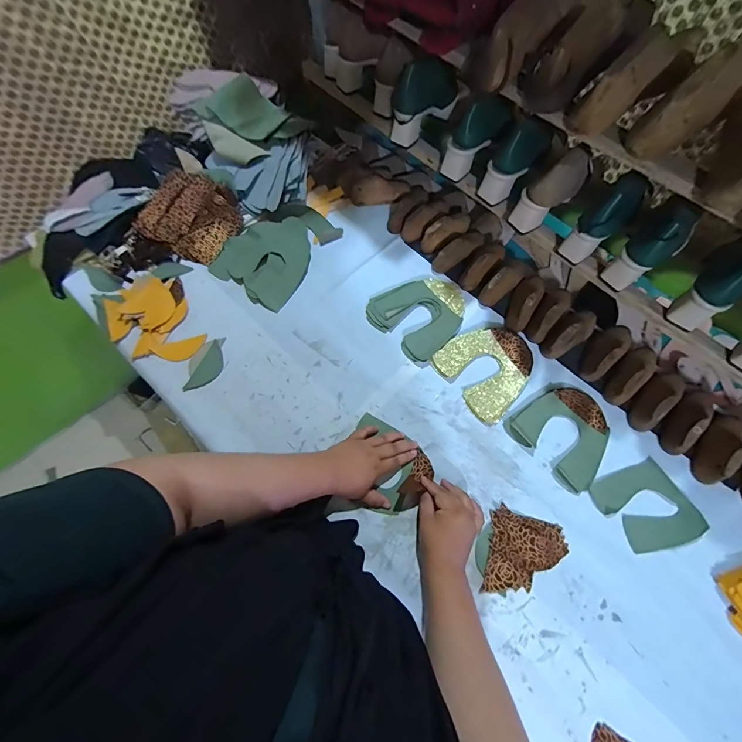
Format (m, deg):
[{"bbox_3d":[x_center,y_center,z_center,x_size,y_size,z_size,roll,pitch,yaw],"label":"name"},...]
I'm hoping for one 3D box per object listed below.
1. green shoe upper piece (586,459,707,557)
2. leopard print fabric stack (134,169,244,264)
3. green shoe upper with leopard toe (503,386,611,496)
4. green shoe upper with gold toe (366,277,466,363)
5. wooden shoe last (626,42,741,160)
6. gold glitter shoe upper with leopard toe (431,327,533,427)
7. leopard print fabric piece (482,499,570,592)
[{"bbox_3d":[0.440,0.218,0.560,0.133,0.018,0.121,-22,69,-7],"label":"green shoe upper piece"},{"bbox_3d":[-0.386,-0.336,0.758,0.174,0.069,0.162,23,70,10],"label":"leopard print fabric stack"},{"bbox_3d":[0.341,0.102,0.614,0.157,0.007,0.154,-40,73,-14],"label":"green shoe upper with leopard toe"},{"bbox_3d":[0.103,-0.121,0.703,0.176,0.018,0.159,-42,73,-14],"label":"green shoe upper with gold toe"},{"bbox_3d":[0.394,-0.338,0.428,0.173,0.076,0.063,-39,71,-13],"label":"wooden shoe last"},{"bbox_3d":[0.222,-0.008,0.653,0.156,0.017,0.159,-34,71,-12],"label":"gold glitter shoe upper with leopard toe"},{"bbox_3d":[0.239,0.284,0.543,0.115,0.011,0.119,12,69,6],"label":"leopard print fabric piece"}]

